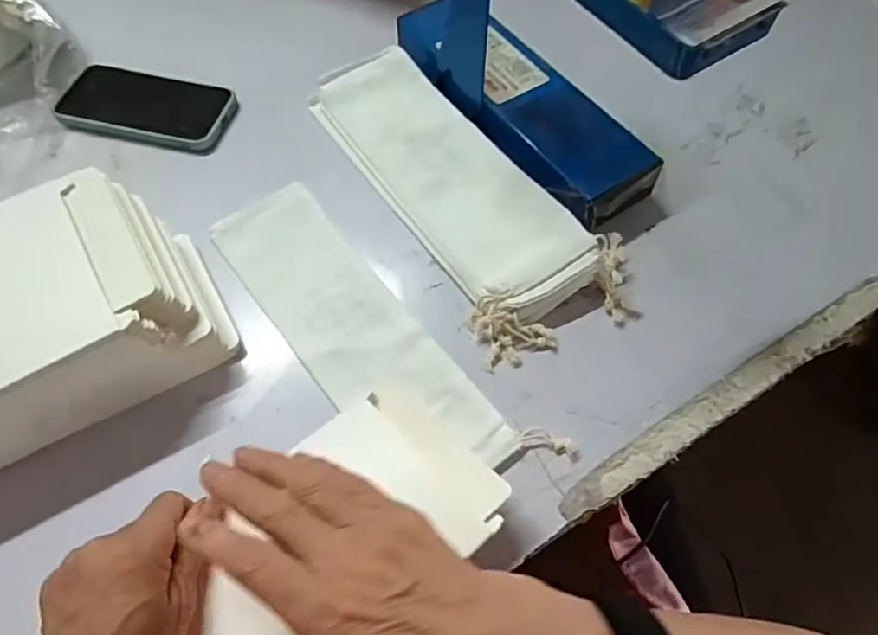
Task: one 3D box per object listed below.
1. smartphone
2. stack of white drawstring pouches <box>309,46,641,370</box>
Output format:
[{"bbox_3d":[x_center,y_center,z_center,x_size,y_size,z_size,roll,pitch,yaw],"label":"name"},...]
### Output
[{"bbox_3d":[-0.275,-0.204,0.544,0.156,0.007,0.086,11,61,5],"label":"smartphone"},{"bbox_3d":[0.017,-0.121,0.490,0.131,0.034,0.343,-27,65,-15],"label":"stack of white drawstring pouches"}]

